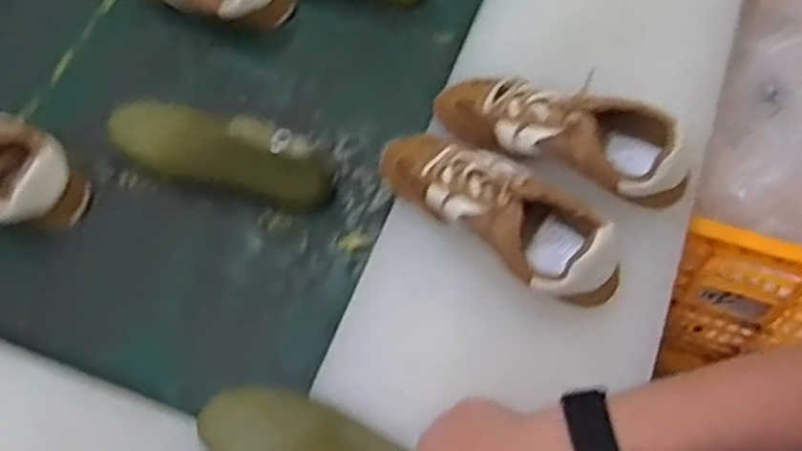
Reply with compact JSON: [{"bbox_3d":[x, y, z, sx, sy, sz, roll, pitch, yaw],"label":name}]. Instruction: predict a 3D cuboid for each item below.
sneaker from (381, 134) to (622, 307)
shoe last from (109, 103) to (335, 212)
[{"bbox_3d":[0.075,-0.021,0.617,0.078,0.068,0.218,-42,66,-18],"label":"sneaker"},{"bbox_3d":[-0.172,-0.074,0.721,0.231,0.083,0.069,15,63,11],"label":"shoe last"}]

